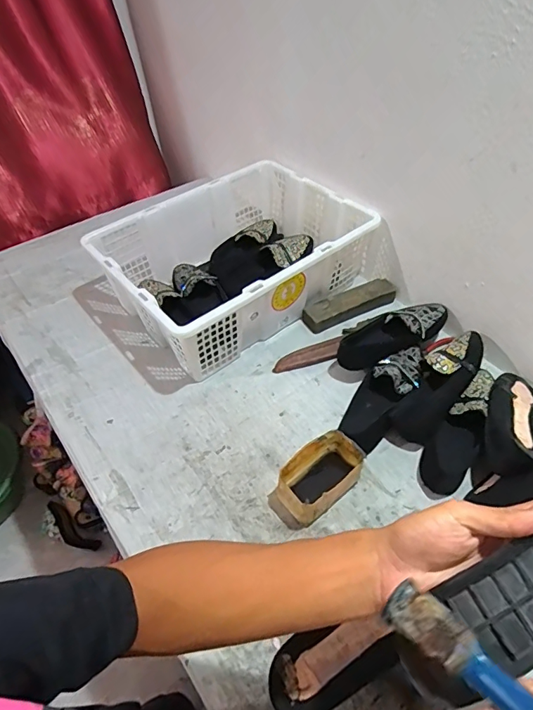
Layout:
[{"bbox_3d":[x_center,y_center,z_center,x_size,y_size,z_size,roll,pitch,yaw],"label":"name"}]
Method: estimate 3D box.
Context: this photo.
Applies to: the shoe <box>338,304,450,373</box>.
[{"bbox_3d":[0.225,-0.045,0.804,0.232,0.056,0.082,-19,50,-15],"label":"shoe"}]

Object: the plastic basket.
[{"bbox_3d":[-0.058,-0.184,0.903,0.460,0.167,0.341,-31,54,-25],"label":"plastic basket"}]

